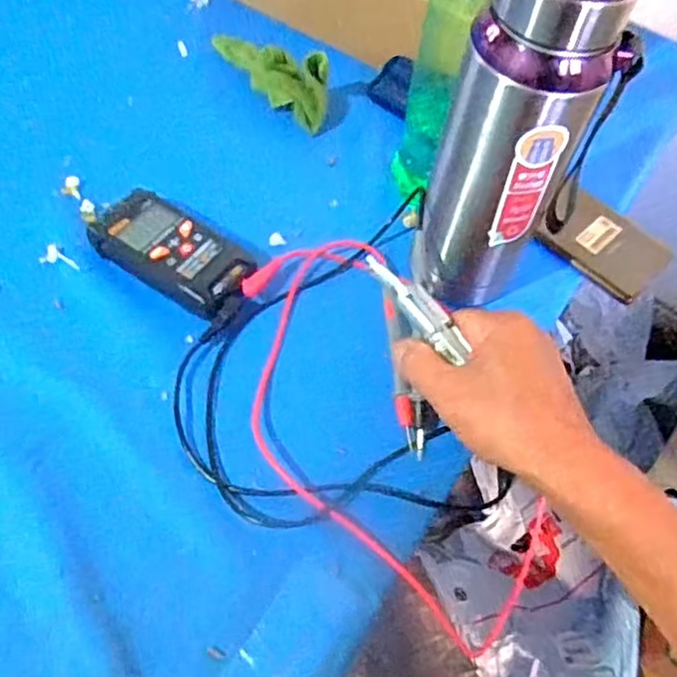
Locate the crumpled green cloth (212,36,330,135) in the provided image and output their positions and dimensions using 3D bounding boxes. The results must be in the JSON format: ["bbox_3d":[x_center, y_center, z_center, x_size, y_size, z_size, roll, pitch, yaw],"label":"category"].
[{"bbox_3d":[-0.063,-0.239,0.593,0.138,0.053,0.033,40,63,19],"label":"crumpled green cloth"}]

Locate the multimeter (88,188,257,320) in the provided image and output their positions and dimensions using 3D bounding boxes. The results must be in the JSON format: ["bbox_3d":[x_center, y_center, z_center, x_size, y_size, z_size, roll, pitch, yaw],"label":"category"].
[{"bbox_3d":[-0.118,-0.060,0.490,0.115,0.026,0.056,30,60,14],"label":"multimeter"}]

